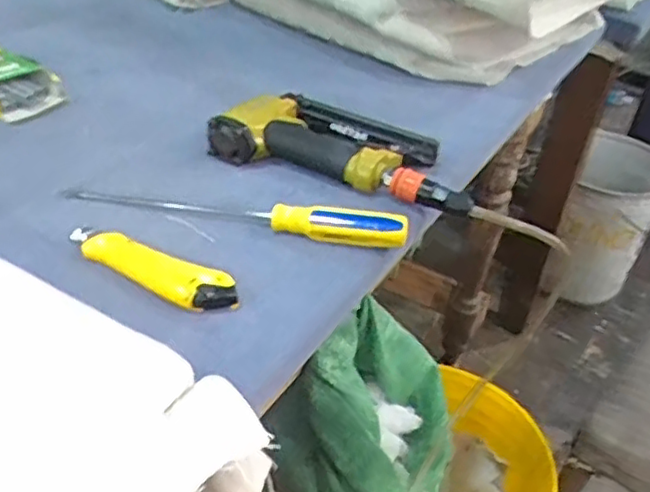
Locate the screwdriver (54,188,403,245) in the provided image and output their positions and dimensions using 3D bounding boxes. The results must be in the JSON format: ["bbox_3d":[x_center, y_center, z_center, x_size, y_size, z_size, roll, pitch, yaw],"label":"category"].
[{"bbox_3d":[-0.081,-0.032,0.560,0.297,0.029,0.025,10,38,8],"label":"screwdriver"}]

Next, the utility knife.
[{"bbox_3d":[-0.135,0.014,0.507,0.158,0.018,0.036,23,41,23],"label":"utility knife"}]

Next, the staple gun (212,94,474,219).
[{"bbox_3d":[0.027,-0.105,0.665,0.258,0.036,0.132,17,39,15],"label":"staple gun"}]

